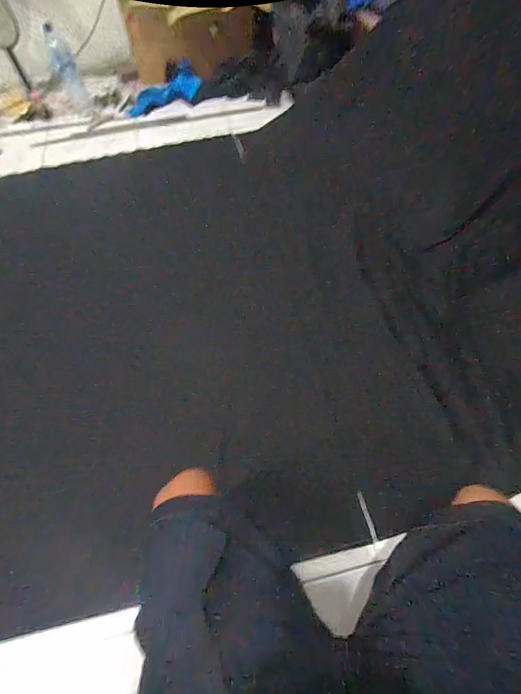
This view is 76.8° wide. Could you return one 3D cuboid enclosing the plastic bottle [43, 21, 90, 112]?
[{"bbox_3d":[-0.812,-1.157,1.390,0.093,0.281,0.071,-27,63,-11],"label":"plastic bottle"}]

